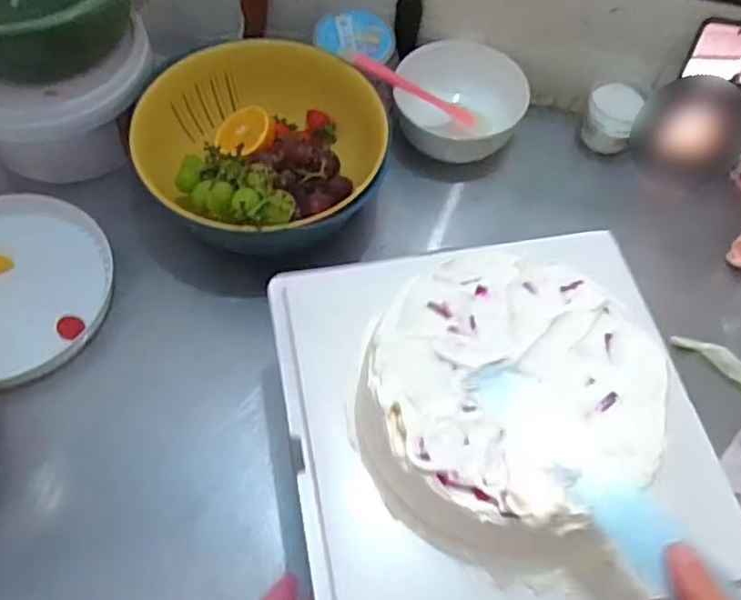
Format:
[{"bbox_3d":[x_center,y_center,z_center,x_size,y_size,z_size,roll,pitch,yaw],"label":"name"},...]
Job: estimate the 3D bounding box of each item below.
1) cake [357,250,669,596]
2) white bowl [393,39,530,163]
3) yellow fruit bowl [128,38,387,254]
[{"bbox_3d":[0.085,0.064,0.419,0.183,0.073,0.187,19,61,7],"label":"cake"},{"bbox_3d":[0.103,-0.224,0.750,0.144,0.060,0.141,2,60,-3],"label":"white bowl"},{"bbox_3d":[-0.109,-0.155,0.683,0.240,0.112,0.227,2,60,-3],"label":"yellow fruit bowl"}]

